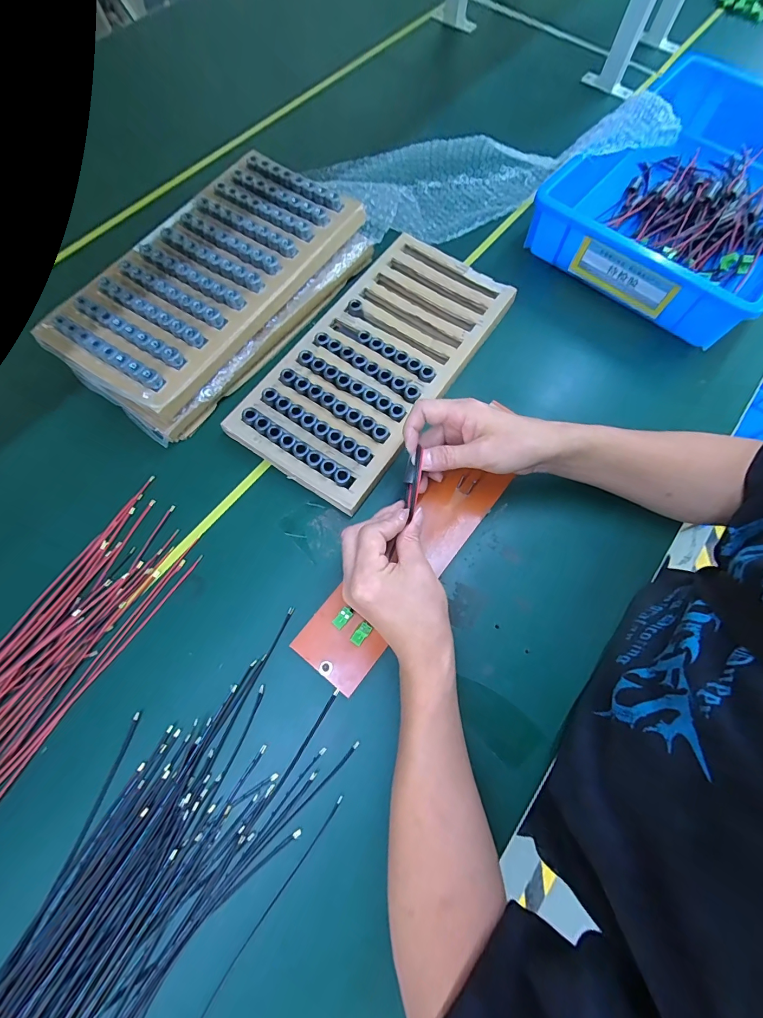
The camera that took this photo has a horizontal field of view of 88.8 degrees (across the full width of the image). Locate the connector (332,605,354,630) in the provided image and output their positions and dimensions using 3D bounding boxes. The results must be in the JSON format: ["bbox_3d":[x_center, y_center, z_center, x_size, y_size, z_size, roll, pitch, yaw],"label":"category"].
[{"bbox_3d":[-0.036,0.102,0.364,0.011,0.013,0.020,41,73,16],"label":"connector"}]

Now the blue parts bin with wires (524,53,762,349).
[{"bbox_3d":[0.426,-0.425,0.518,0.279,0.080,0.407,41,73,11],"label":"blue parts bin with wires"}]

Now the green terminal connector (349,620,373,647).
[{"bbox_3d":[-0.018,0.115,0.360,0.011,0.017,0.021,38,72,15],"label":"green terminal connector"}]

